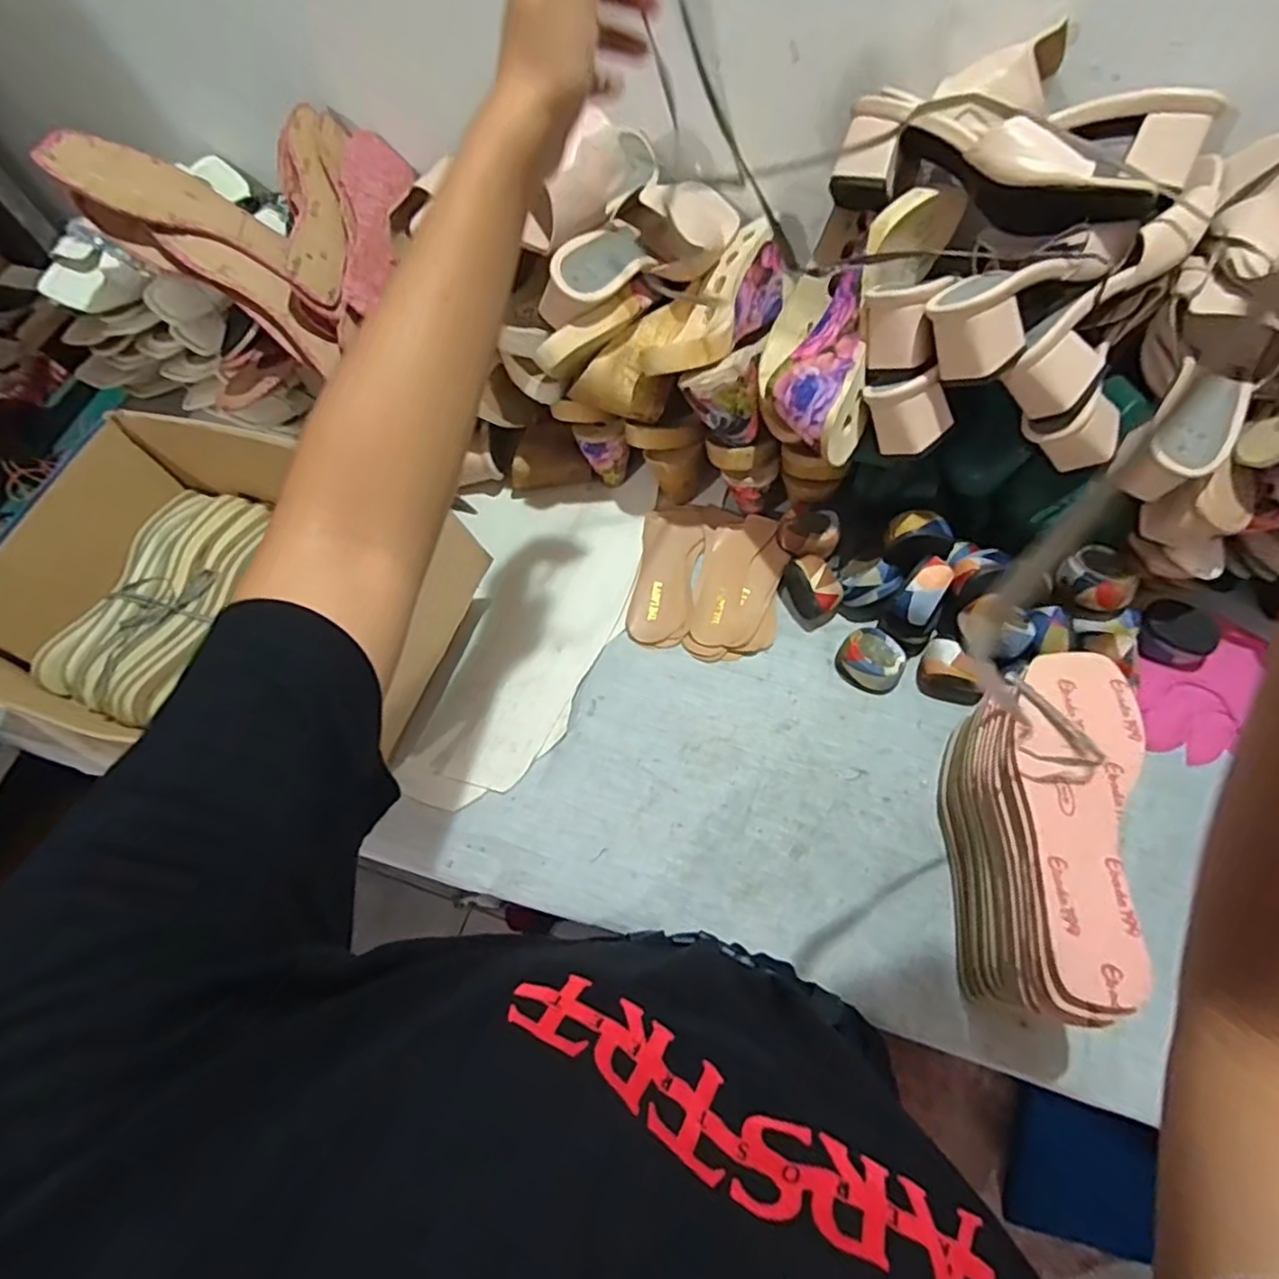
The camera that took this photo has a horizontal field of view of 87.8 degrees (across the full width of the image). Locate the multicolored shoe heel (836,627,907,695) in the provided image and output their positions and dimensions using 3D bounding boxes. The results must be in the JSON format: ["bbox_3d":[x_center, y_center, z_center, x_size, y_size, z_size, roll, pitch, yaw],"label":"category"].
[{"bbox_3d":[0.227,0.021,0.649,0.061,0.035,0.052,23,66,15],"label":"multicolored shoe heel"}]

